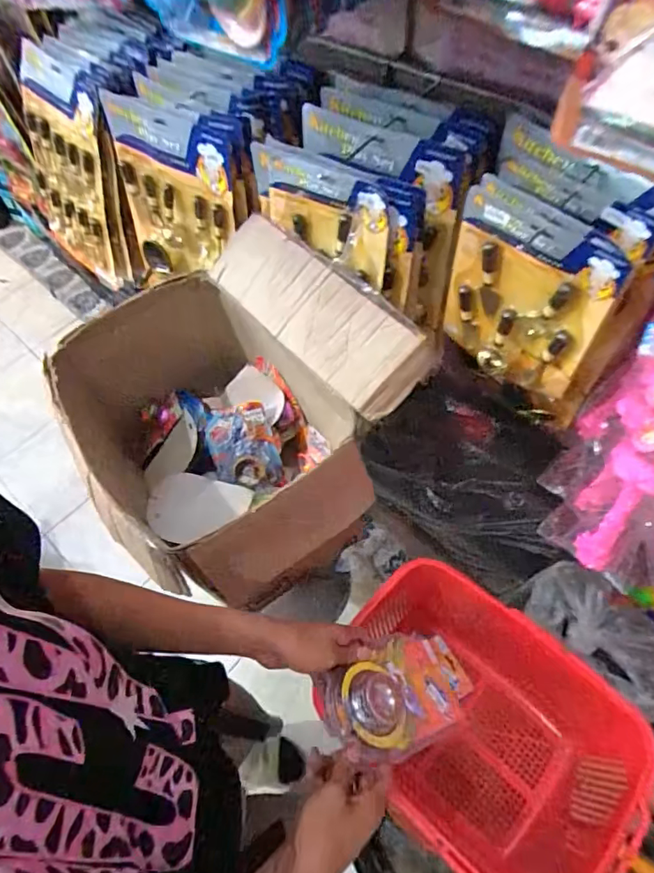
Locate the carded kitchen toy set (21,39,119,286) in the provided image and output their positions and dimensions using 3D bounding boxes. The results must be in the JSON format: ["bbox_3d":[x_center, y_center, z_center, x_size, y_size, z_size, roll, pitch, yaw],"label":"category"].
[{"bbox_3d":[-0.576,-0.581,1.124,0.287,0.425,0.031,39,47,18],"label":"carded kitchen toy set"}]

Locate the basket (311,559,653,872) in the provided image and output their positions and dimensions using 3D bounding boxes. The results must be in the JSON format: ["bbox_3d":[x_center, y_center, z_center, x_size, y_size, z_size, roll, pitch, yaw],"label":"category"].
[{"bbox_3d":[0.212,0.429,0.752,0.389,0.237,0.299,34,67,22],"label":"basket"}]

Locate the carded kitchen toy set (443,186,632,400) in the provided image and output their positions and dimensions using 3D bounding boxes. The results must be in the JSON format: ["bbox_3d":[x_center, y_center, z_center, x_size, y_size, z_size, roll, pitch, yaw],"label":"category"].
[{"bbox_3d":[0.257,-0.177,0.686,0.040,0.258,0.211,-36,63,-16],"label":"carded kitchen toy set"}]

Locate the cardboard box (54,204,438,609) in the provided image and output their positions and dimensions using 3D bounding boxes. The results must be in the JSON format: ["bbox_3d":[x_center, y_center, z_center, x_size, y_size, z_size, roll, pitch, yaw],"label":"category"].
[{"bbox_3d":[-0.169,-0.050,0.863,0.453,0.349,0.581,-38,64,-17],"label":"cardboard box"}]

